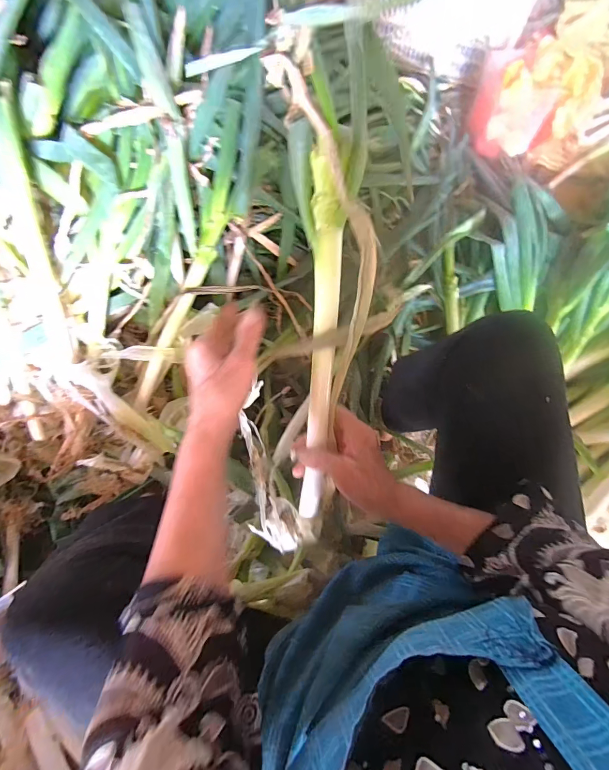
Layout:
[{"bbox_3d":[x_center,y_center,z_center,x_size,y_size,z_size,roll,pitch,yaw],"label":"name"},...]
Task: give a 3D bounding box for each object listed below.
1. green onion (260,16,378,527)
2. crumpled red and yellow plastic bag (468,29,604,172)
[{"bbox_3d":[0.021,-0.085,0.358,0.085,0.058,0.455,0,101,1],"label":"green onion"},{"bbox_3d":[0.556,-0.671,0.860,0.293,0.164,0.140,25,75,9],"label":"crumpled red and yellow plastic bag"}]

